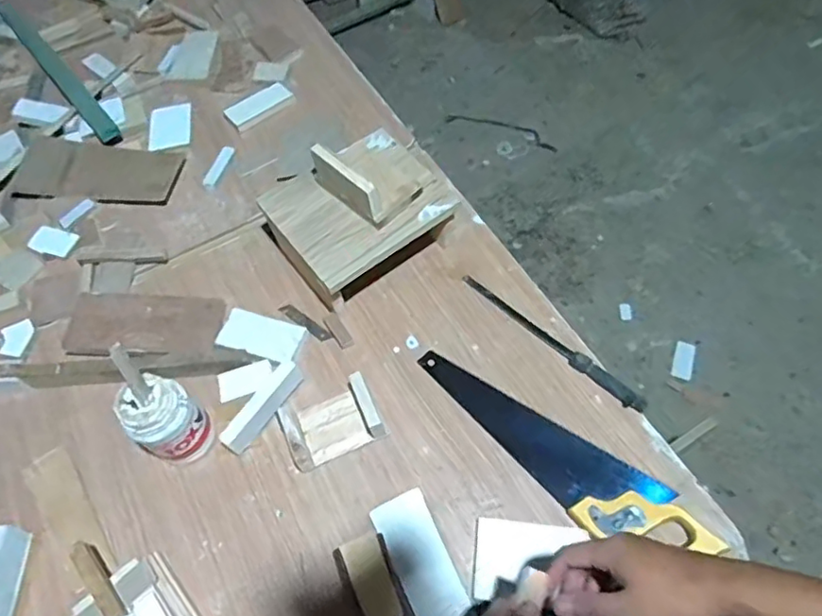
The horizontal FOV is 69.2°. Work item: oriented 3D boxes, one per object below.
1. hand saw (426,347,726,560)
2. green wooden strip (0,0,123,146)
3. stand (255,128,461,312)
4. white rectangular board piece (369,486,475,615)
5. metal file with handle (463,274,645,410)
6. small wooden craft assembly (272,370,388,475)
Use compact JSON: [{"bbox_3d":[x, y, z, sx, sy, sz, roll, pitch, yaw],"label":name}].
[{"bbox_3d":[0.169,0.182,0.740,0.397,0.029,0.097,30,67,19],"label":"hand saw"},{"bbox_3d":[-0.689,-0.469,1.143,0.038,0.017,0.533,-37,65,-16],"label":"green wooden strip"},{"bbox_3d":[-0.071,-0.134,0.848,0.223,0.169,0.193,-32,63,-16],"label":"stand"},{"bbox_3d":[0.017,0.300,0.691,0.067,0.012,0.168,-25,62,-10],"label":"white rectangular board piece"},{"bbox_3d":[0.188,0.041,0.821,0.301,0.012,0.022,39,70,22],"label":"metal file with handle"},{"bbox_3d":[-0.103,0.145,0.766,0.119,0.048,0.087,-24,62,-10],"label":"small wooden craft assembly"}]

